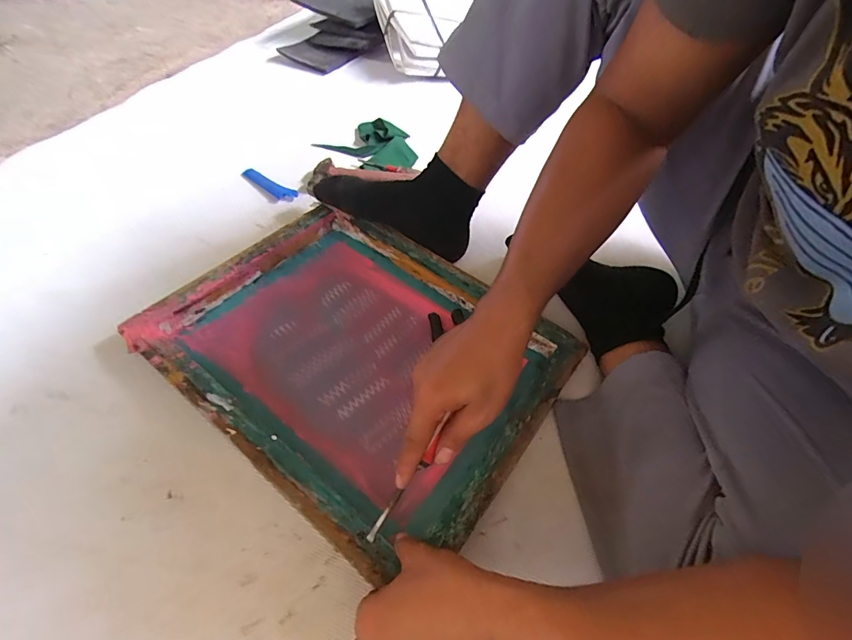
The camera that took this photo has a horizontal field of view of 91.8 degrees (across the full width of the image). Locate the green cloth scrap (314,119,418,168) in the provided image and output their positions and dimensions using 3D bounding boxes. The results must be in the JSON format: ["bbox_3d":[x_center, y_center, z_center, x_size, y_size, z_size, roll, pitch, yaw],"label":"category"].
[{"bbox_3d":[-0.118,-0.357,0.841,0.190,0.045,0.132,-4,52,-7],"label":"green cloth scrap"}]

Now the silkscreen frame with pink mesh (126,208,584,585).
[{"bbox_3d":[-0.080,0.034,0.509,0.438,0.051,0.342,33,57,21],"label":"silkscreen frame with pink mesh"}]

